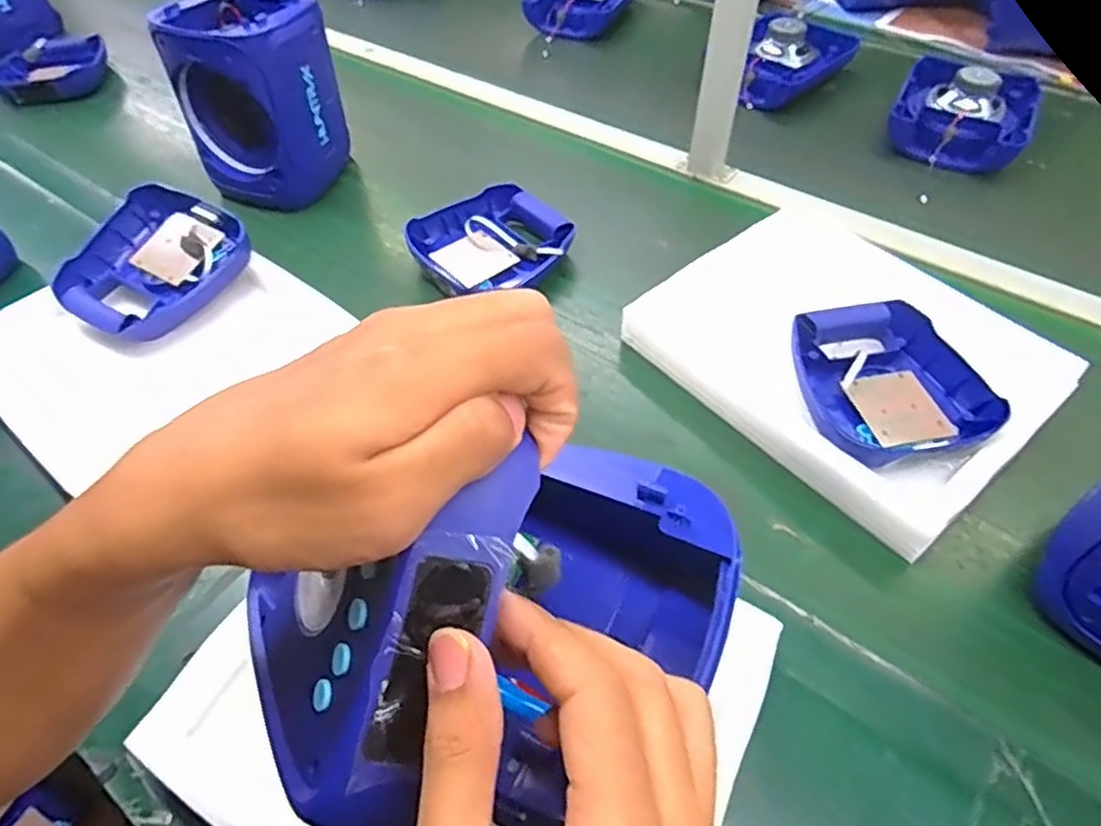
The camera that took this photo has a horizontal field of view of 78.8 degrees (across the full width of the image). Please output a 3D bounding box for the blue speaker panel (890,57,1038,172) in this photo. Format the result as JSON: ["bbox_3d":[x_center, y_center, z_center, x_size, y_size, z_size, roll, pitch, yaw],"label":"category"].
[{"bbox_3d":[0.608,-0.447,0.982,0.181,0.080,0.223,24,52,19],"label":"blue speaker panel"}]

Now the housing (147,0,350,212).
[{"bbox_3d":[-0.367,-0.396,0.860,0.193,0.215,0.117,-18,51,-16],"label":"housing"}]

